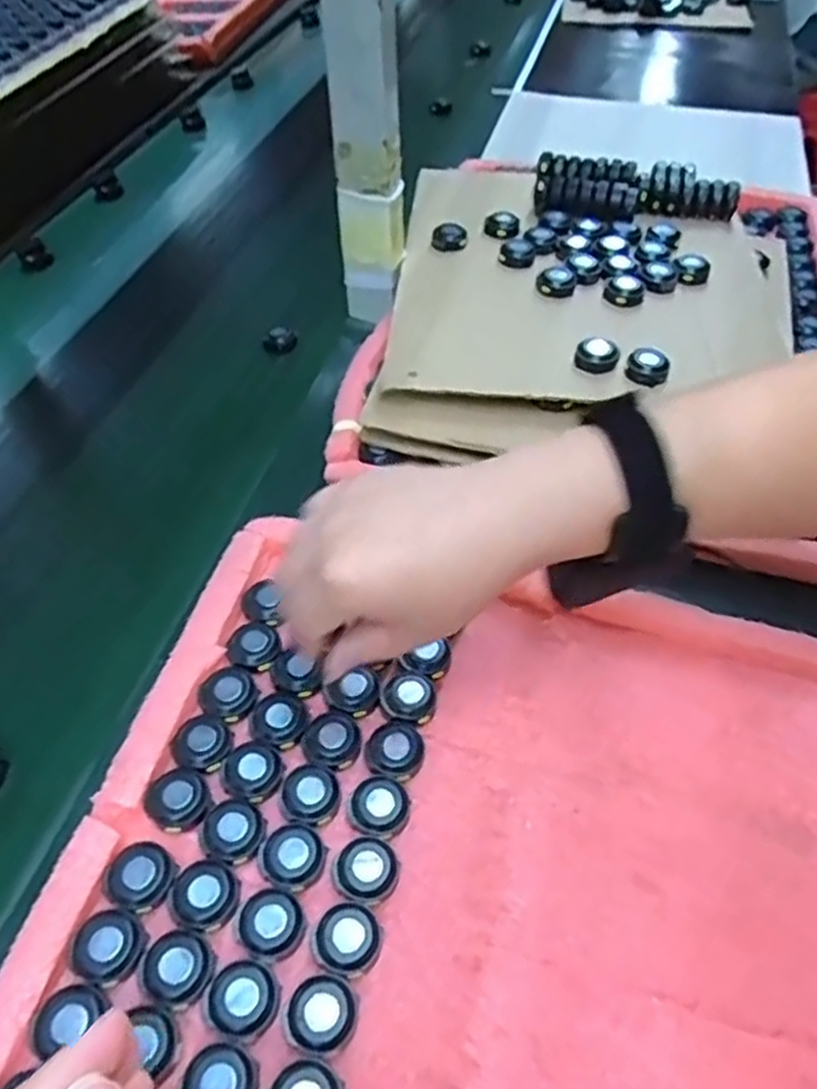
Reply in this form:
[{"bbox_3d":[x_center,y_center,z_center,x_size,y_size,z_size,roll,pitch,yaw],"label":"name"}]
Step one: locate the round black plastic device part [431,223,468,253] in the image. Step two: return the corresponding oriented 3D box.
[{"bbox_3d":[0.035,-0.263,0.651,0.030,0.011,0.031,-1,49,1],"label":"round black plastic device part"}]

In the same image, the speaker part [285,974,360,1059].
[{"bbox_3d":[-0.037,0.197,0.320,0.028,0.011,0.028,-1,49,1],"label":"speaker part"}]

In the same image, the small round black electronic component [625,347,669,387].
[{"bbox_3d":[0.167,-0.125,0.531,0.028,0.016,0.028,12,51,13],"label":"small round black electronic component"}]

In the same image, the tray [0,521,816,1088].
[{"bbox_3d":[0.014,0.210,0.310,0.369,0.037,0.487,11,50,12],"label":"tray"}]

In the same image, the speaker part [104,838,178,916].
[{"bbox_3d":[-0.124,0.153,0.352,0.029,0.008,0.030,-1,49,1],"label":"speaker part"}]

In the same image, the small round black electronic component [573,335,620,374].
[{"bbox_3d":[0.134,-0.135,0.540,0.030,0.014,0.030,13,51,13],"label":"small round black electronic component"}]

